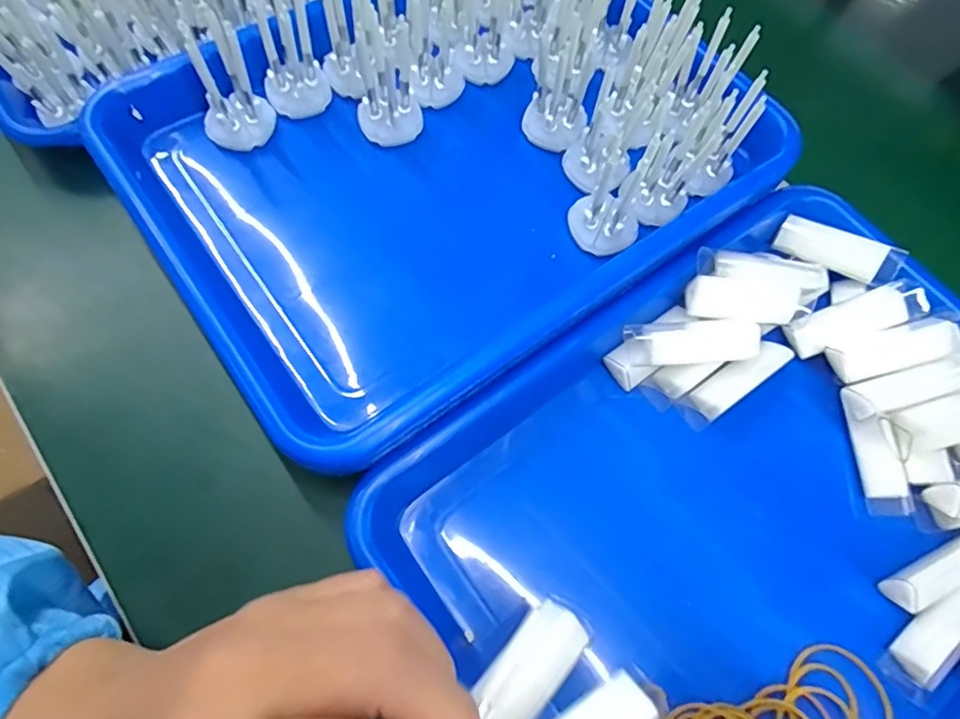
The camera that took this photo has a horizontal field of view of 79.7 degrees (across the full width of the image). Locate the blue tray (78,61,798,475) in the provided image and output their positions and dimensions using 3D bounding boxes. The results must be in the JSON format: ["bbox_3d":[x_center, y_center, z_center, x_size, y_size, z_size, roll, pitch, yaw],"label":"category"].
[{"bbox_3d":[-0.016,-0.112,0.325,0.322,0.038,0.241,-34,73,-17],"label":"blue tray"}]

